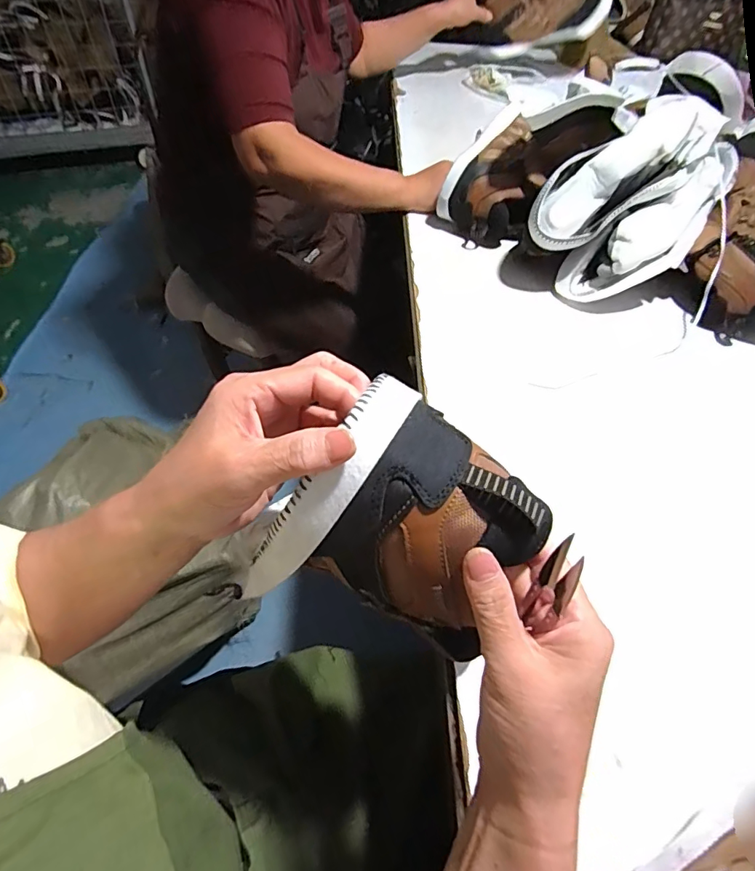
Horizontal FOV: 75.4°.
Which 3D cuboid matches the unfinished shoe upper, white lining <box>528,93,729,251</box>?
[{"bbox_3d":[0.327,-0.349,0.634,0.296,0.077,0.084,-33,59,1],"label":"unfinished shoe upper, white lining"}]

